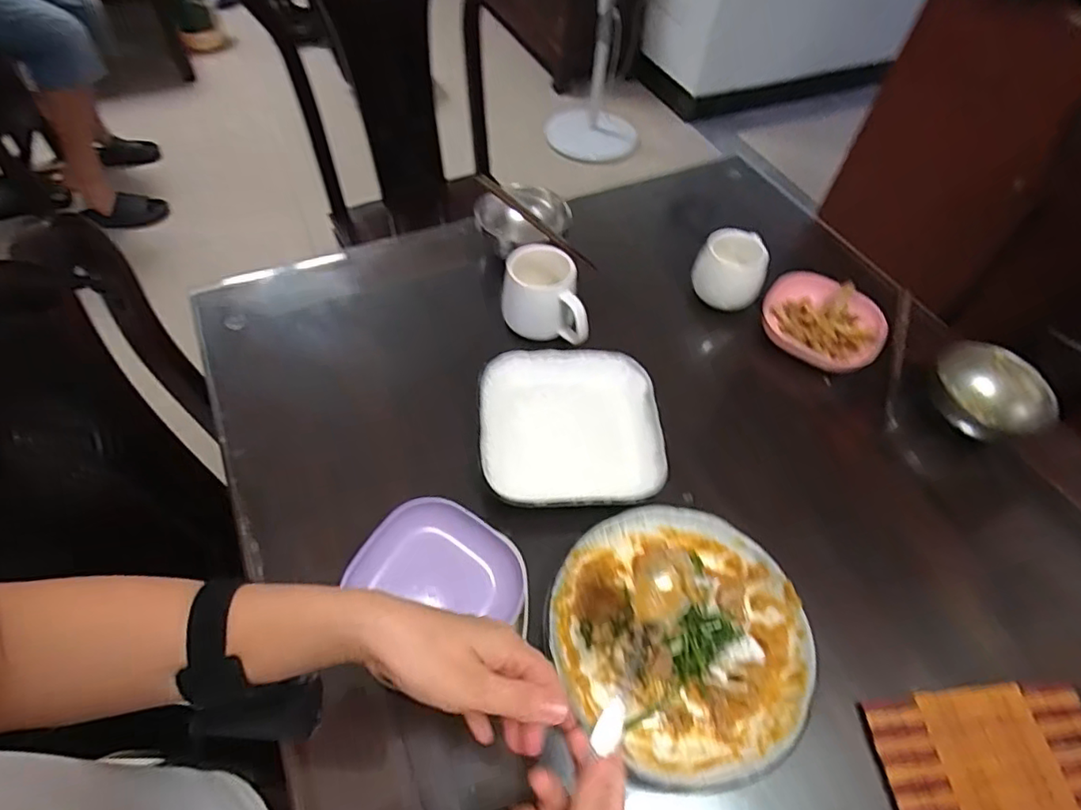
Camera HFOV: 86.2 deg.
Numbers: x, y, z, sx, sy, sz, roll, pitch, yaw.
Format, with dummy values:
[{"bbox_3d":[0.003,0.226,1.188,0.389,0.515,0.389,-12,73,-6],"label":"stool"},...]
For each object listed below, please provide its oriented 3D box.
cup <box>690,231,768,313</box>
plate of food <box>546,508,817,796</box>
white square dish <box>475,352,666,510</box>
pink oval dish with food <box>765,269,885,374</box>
[{"bbox_3d":[0.259,-0.185,0.788,0.087,0.092,0.095,1,54,-2],"label":"cup"},{"bbox_3d":[0.122,0.195,0.501,0.212,0.053,0.211,1,54,-2],"label":"plate of food"},{"bbox_3d":[0.032,0.023,0.643,0.196,0.031,0.200,-2,55,-4],"label":"white square dish"},{"bbox_3d":[0.376,-0.114,0.765,0.147,0.033,0.155,-26,60,-20],"label":"pink oval dish with food"}]

